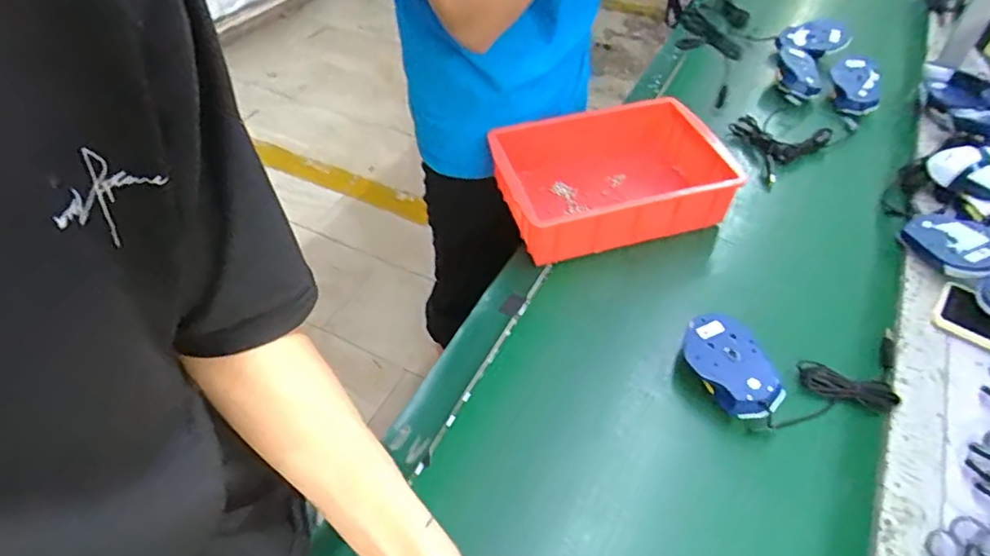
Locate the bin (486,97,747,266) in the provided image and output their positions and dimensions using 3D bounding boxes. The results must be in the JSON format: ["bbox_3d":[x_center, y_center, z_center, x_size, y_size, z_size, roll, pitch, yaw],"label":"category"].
[{"bbox_3d":[0.156,-0.139,0.796,0.308,0.098,0.213,-9,53,-9],"label":"bin"}]

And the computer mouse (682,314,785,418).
[{"bbox_3d":[0.247,0.098,0.610,0.065,0.046,0.118,-14,49,-9],"label":"computer mouse"}]

